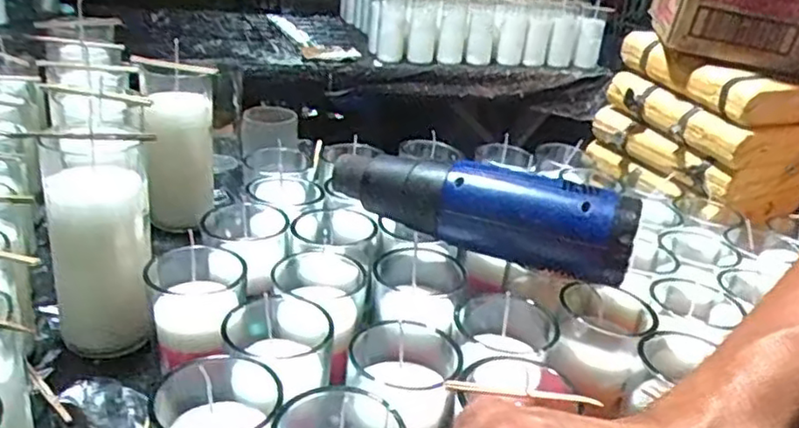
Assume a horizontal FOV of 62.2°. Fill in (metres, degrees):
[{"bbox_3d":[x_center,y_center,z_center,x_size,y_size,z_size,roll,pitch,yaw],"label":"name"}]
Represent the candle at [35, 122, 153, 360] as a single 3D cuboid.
[{"bbox_3d":[-0.225,0.022,0.499,0.069,0.173,0.059,-6,27,-26],"label":"candle"}]

